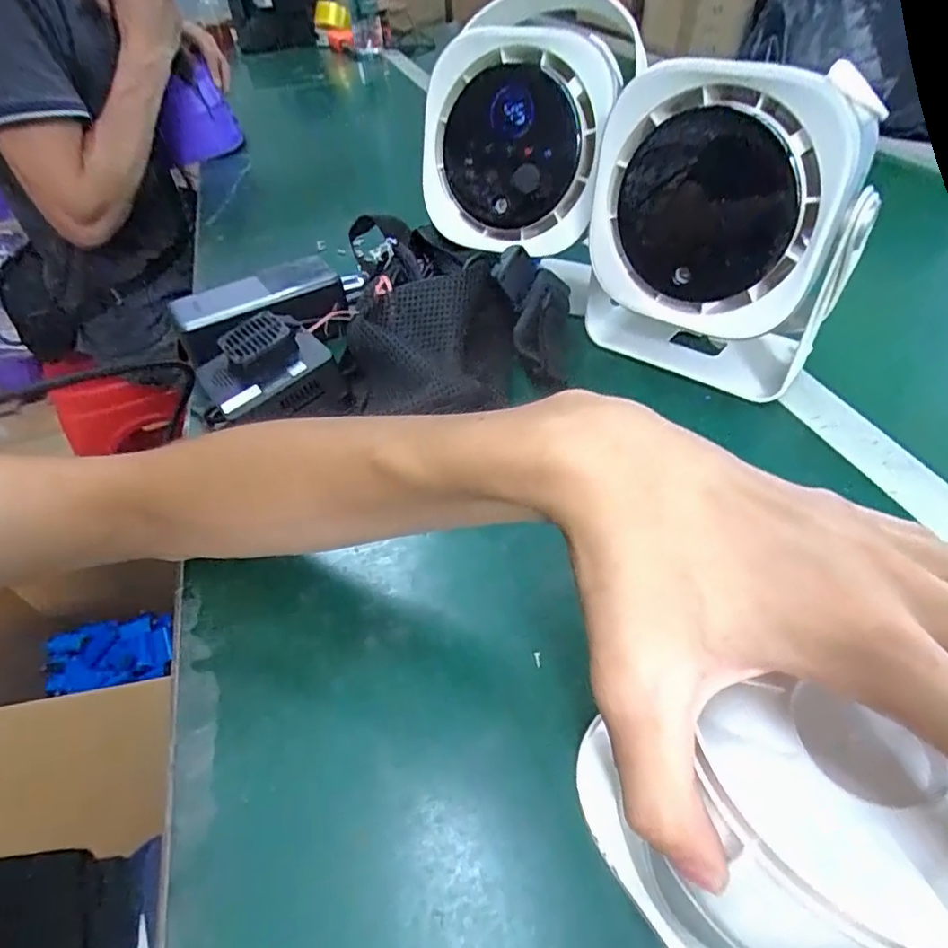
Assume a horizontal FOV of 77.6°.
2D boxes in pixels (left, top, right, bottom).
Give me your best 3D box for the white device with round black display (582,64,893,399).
[{"bbox_3d":[0.155,-0.152,0.380,0.157,0.193,0.066,29,54,29],"label":"white device with round black display"}]

